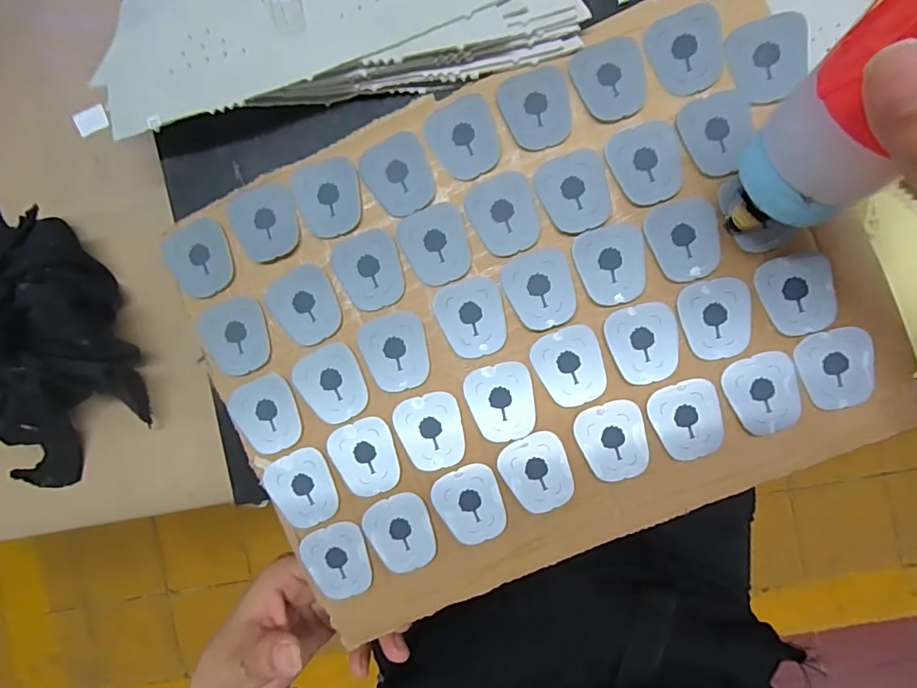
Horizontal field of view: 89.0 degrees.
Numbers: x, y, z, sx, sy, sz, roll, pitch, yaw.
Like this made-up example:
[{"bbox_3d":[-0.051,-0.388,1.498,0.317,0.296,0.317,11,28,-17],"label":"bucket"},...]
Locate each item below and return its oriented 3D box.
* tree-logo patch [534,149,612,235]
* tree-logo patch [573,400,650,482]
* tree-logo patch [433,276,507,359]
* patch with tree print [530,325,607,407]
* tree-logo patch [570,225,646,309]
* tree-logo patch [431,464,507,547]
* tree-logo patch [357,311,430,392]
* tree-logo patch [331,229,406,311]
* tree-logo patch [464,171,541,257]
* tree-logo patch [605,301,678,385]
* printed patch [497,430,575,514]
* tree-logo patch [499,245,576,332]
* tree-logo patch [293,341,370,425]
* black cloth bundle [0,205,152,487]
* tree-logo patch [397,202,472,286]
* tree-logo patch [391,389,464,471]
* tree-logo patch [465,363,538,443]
[{"bbox_3d":[0.058,-0.075,0.230,0.033,0.004,0.038,-17,91,2],"label":"tree-logo patch"},{"bbox_3d":[0.078,0.049,0.234,0.033,0.004,0.038,-17,91,2],"label":"tree-logo patch"},{"bbox_3d":[0.007,-0.013,0.235,0.032,0.004,0.039,-16,91,2],"label":"tree-logo patch"},{"bbox_3d":[0.056,0.011,0.234,0.033,0.004,0.038,-18,91,2],"label":"patch with tree print"},{"bbox_3d":[0.075,-0.039,0.229,0.033,0.004,0.038,-8,91,2],"label":"tree-logo patch"},{"bbox_3d":[0.007,0.083,0.240,0.032,0.004,0.038,-25,89,2],"label":"tree-logo patch"},{"bbox_3d":[-0.032,0.004,0.237,0.032,0.004,0.039,-19,90,2],"label":"tree-logo patch"},{"bbox_3d":[-0.046,-0.037,0.237,0.032,0.004,0.038,-16,91,2],"label":"tree-logo patch"},{"bbox_3d":[0.023,-0.065,0.233,0.032,0.004,0.039,-23,90,2],"label":"tree-logo patch"},{"bbox_3d":[0.092,0.000,0.230,0.033,0.004,0.038,-14,91,2],"label":"tree-logo patch"},{"bbox_3d":[0.041,0.065,0.236,0.033,0.004,0.038,-26,90,2],"label":"printed patch"},{"bbox_3d":[0.041,-0.027,0.232,0.032,0.004,0.038,-19,90,2],"label":"tree-logo patch"},{"bbox_3d":[-0.065,0.021,0.239,0.032,0.004,0.038,-30,90,2],"label":"tree-logo patch"},{"bbox_3d":[-0.231,-0.002,0.250,0.095,0.057,0.167,-8,92,3],"label":"black cloth bundle"},{"bbox_3d":[-0.011,-0.050,0.237,0.031,0.004,0.038,-22,90,0],"label":"tree-logo patch"},{"bbox_3d":[-0.014,0.045,0.238,0.032,0.004,0.038,-16,91,2],"label":"tree-logo patch"},{"bbox_3d":[0.022,0.030,0.235,0.033,0.004,0.038,-13,91,2],"label":"tree-logo patch"}]

